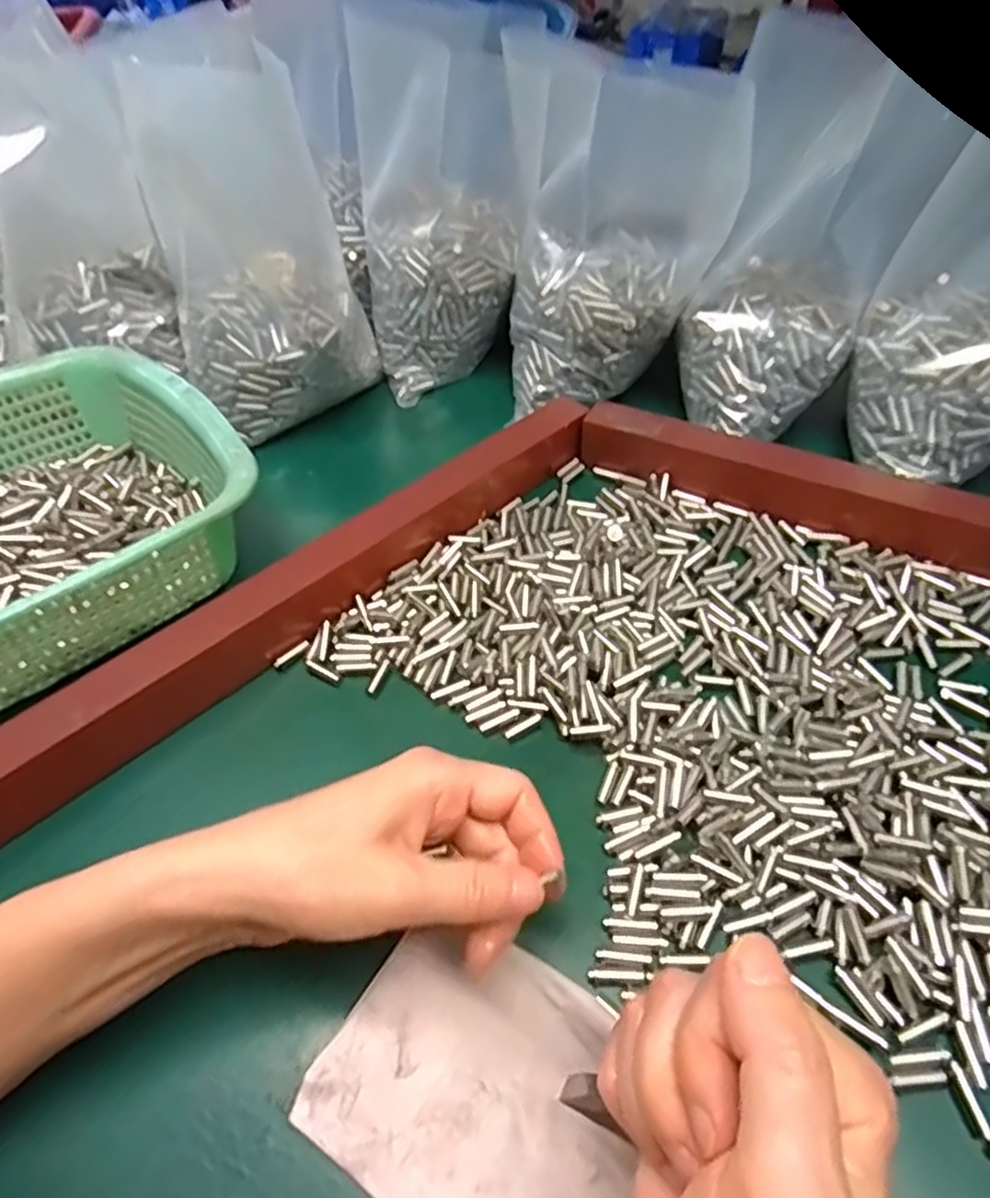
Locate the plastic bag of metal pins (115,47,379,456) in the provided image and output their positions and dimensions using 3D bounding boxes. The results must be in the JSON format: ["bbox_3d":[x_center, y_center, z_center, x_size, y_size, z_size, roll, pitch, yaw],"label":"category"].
[{"bbox_3d":[-0.153,-0.220,0.452,0.126,0.188,0.095,-23,54,-15],"label":"plastic bag of metal pins"}]

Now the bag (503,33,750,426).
[{"bbox_3d":[0.074,-0.233,0.455,0.126,0.181,0.092,-7,51,-3],"label":"bag"}]

